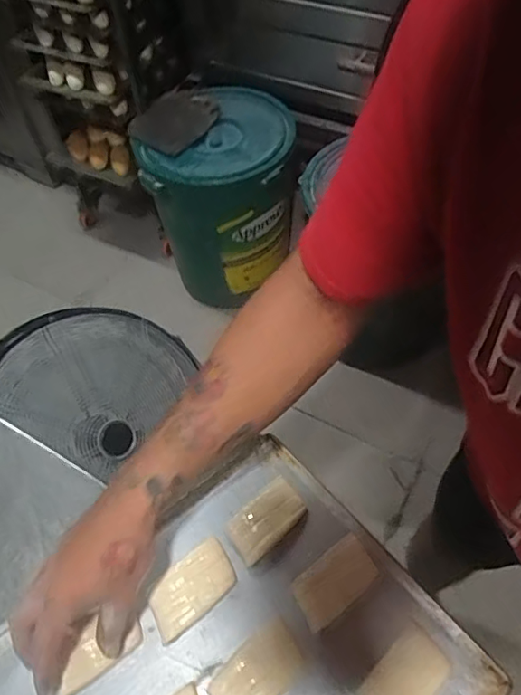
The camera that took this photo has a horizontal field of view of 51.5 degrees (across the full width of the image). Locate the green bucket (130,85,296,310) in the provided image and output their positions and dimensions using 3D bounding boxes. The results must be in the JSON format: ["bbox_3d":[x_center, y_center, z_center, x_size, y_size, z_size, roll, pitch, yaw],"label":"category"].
[{"bbox_3d":[-0.120,-0.445,1.646,0.423,0.462,0.486,0,54,3],"label":"green bucket"}]

